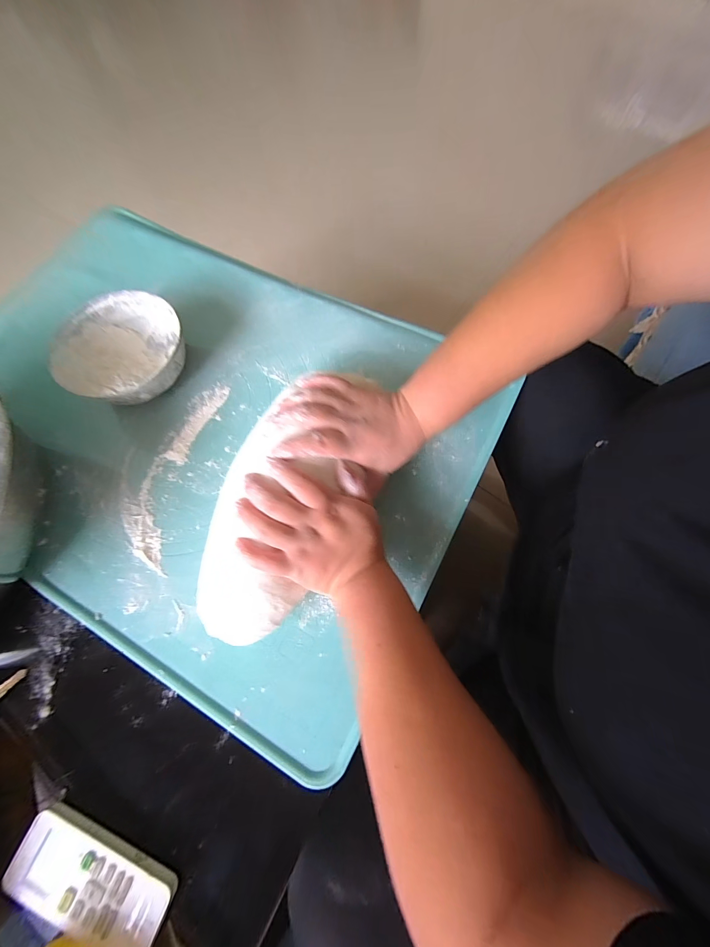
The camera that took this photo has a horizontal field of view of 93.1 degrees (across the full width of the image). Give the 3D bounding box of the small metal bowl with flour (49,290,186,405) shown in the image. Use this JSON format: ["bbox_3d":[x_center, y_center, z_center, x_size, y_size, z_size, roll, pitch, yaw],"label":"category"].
[{"bbox_3d":[-0.273,-0.144,0.409,0.138,0.057,0.142,-1,72,2],"label":"small metal bowl with flour"}]

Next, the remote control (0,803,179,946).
[{"bbox_3d":[-0.210,0.325,0.270,0.129,0.021,0.056,22,74,9],"label":"remote control"}]

